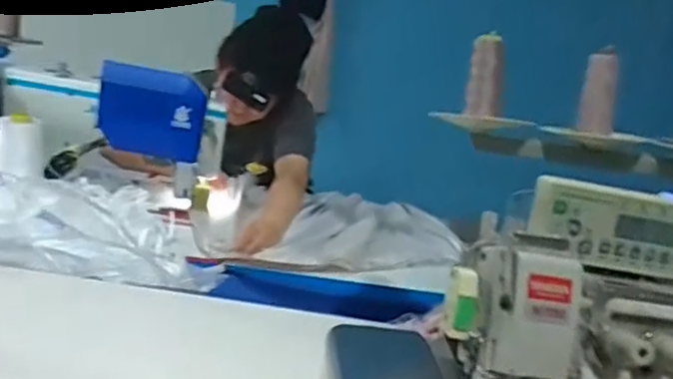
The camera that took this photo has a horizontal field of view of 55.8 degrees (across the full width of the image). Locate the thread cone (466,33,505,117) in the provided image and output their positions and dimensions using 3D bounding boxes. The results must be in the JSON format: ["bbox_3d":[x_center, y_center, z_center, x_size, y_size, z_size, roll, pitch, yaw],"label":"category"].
[{"bbox_3d":[0.180,-0.136,0.754,0.043,0.092,0.032,8,17,9],"label":"thread cone"}]

